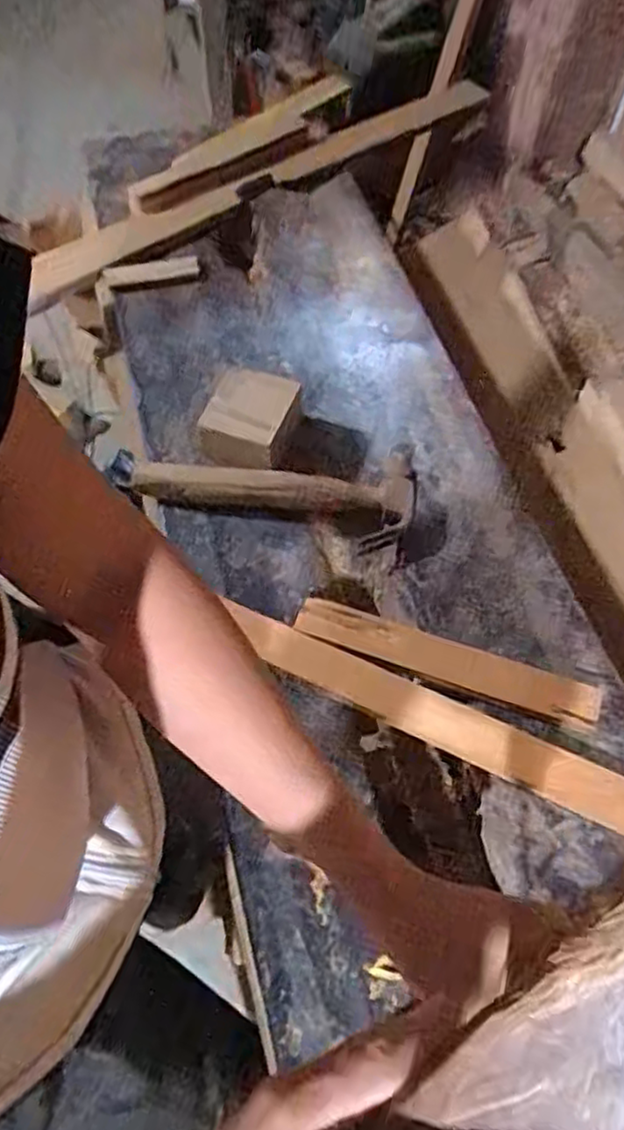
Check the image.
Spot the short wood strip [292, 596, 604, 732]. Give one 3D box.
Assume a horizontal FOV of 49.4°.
[{"bbox_3d":[0.126,0.089,0.645,0.286,0.012,0.042,19,63,9],"label":"short wood strip"}]

